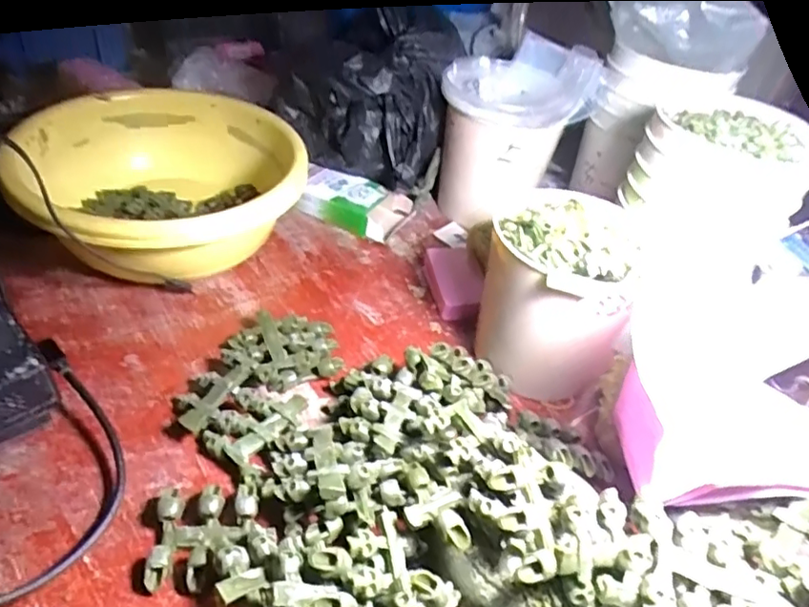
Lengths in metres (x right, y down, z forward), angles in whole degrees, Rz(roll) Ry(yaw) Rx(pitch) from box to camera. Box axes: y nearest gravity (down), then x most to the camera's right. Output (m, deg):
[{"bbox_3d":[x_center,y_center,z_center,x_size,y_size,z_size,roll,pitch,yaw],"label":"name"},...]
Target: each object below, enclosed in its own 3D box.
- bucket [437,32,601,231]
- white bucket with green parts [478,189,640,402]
[{"bbox_3d":[0.101,-0.173,0.594,0.126,0.149,0.126,5,40,-4],"label":"bucket"},{"bbox_3d":[0.107,-0.004,0.431,0.102,0.123,0.106,12,40,3],"label":"white bucket with green parts"}]

